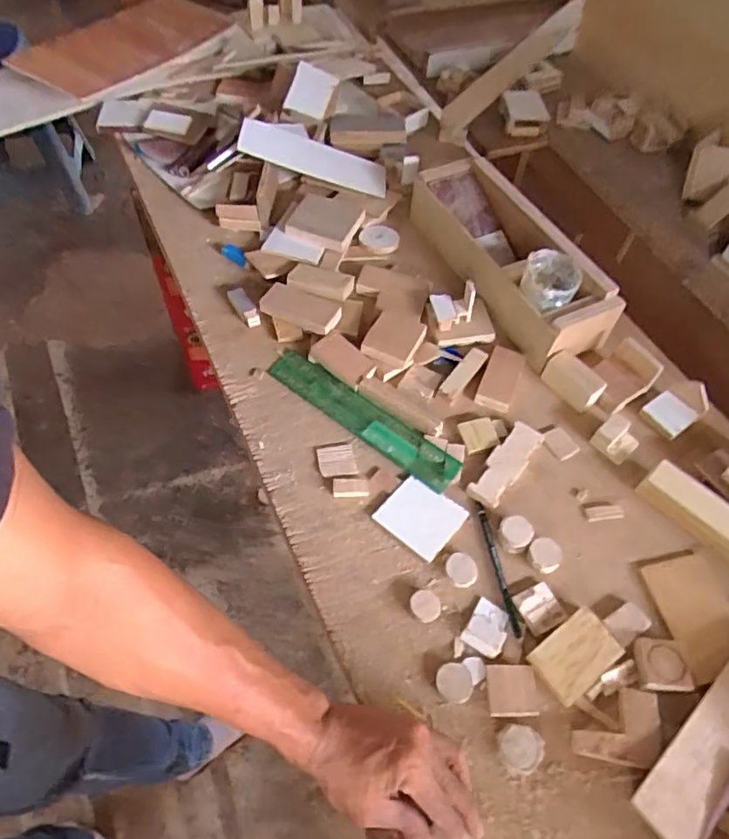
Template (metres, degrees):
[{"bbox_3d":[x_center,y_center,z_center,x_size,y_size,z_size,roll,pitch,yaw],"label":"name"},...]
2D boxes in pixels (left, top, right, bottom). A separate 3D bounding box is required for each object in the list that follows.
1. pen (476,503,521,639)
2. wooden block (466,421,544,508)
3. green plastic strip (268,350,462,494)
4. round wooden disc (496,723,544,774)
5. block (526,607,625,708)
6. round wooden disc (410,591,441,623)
[{"bbox_3d":[0.133,0.147,0.572,0.009,0.010,0.133,-8,58,-6],"label":"pen"},{"bbox_3d":[0.155,0.048,0.632,0.038,0.010,0.110,32,63,18],"label":"wooden block"},{"bbox_3d":[-0.004,-0.005,0.664,0.254,0.005,0.044,34,63,19],"label":"green plastic strip"},{"bbox_3d":[0.132,0.278,0.487,0.037,0.004,0.035,0,57,-1],"label":"round wooden disc"},{"bbox_3d":[0.192,0.214,0.523,0.077,0.006,0.051,-31,63,-19],"label":"block"},{"bbox_3d":[0.058,0.177,0.547,0.026,0.015,0.029,-40,66,-23],"label":"round wooden disc"}]

